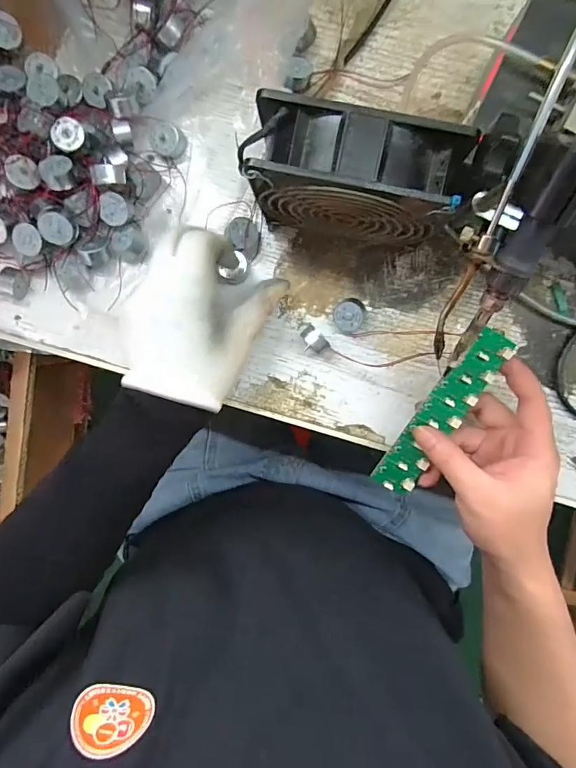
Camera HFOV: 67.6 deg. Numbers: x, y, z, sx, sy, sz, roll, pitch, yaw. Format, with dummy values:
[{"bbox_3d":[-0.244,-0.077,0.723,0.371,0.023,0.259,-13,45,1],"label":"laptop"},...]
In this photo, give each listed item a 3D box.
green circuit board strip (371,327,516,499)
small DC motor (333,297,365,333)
[{"bbox_3d":[0.112,0.023,0.314,0.030,0.006,0.138,32,105,-2],"label":"green circuit board strip"},{"bbox_3d":[0.048,-0.055,0.343,0.022,0.018,0.027,17,98,0],"label":"small DC motor"}]

